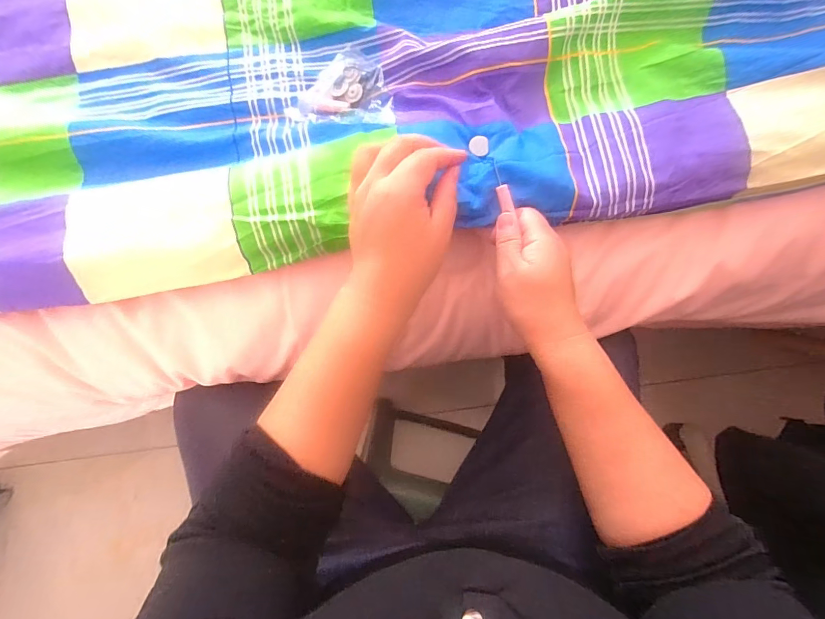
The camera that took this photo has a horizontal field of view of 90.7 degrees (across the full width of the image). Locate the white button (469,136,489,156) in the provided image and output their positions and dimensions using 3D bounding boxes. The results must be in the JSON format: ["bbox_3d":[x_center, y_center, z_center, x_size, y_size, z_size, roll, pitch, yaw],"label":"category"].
[{"bbox_3d":[0.061,-0.149,0.371,0.018,0.004,0.017,0,86,1],"label":"white button"}]

